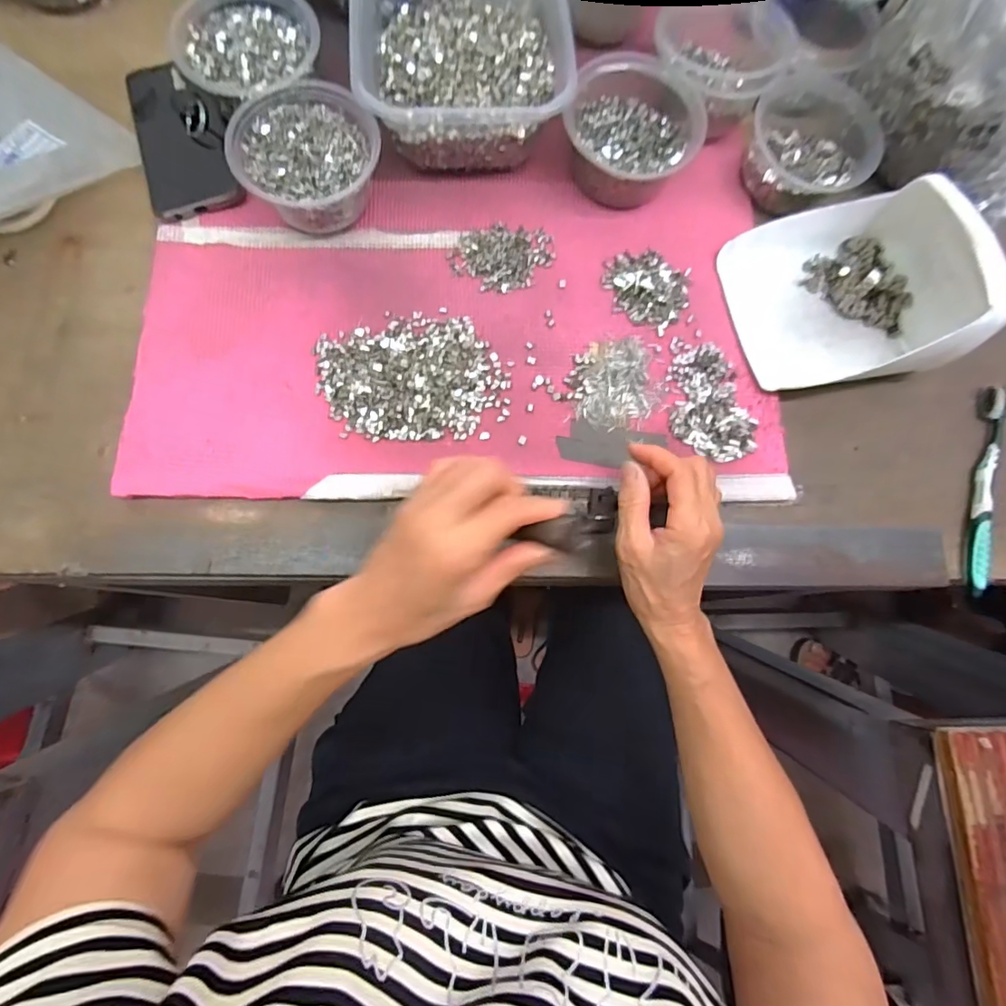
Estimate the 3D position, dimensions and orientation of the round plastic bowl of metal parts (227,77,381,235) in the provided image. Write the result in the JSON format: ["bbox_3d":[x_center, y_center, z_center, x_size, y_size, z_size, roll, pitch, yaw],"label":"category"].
[{"bbox_3d":[-0.160,-0.284,0.431,0.109,0.055,0.113,1,76,-3],"label":"round plastic bowl of metal parts"}]

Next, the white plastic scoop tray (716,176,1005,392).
[{"bbox_3d":[0.293,-0.181,0.420,0.184,0.080,0.157,-10,78,-5],"label":"white plastic scoop tray"}]

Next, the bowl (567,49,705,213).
[{"bbox_3d":[0.107,-0.320,0.450,0.110,0.049,0.111,1,76,-3],"label":"bowl"}]

